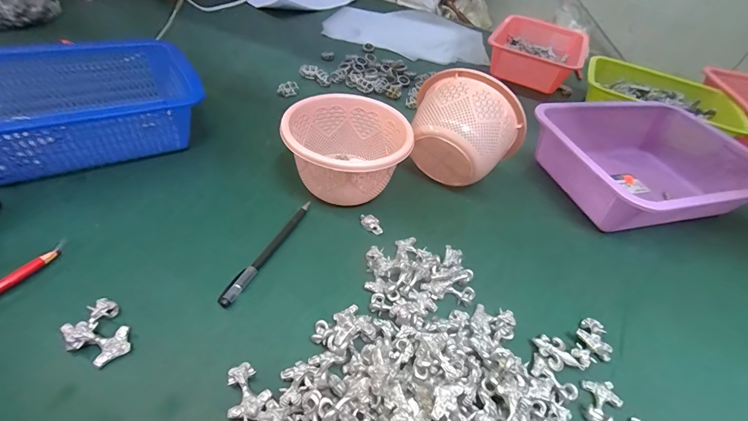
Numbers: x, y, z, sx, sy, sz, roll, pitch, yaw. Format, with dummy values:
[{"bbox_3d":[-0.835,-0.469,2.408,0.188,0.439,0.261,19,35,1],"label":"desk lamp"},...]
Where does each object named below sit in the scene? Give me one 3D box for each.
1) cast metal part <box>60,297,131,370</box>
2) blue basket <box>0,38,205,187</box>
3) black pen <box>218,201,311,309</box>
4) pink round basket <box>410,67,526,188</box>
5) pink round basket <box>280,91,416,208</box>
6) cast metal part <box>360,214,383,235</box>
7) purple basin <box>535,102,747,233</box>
[{"bbox_3d":[-0.217,0.096,0.275,0.036,0.025,0.050,-31,58,-33],"label":"cast metal part"},{"bbox_3d":[-0.353,-0.120,0.428,0.256,0.122,0.191,-22,53,-30],"label":"blue basket"},{"bbox_3d":[-0.108,0.037,0.364,0.012,0.013,0.147,21,46,11],"label":"black pen"},{"bbox_3d":[0.110,-0.093,0.453,0.146,0.135,0.082,24,45,12],"label":"pink round basket"},{"bbox_3d":[-0.031,-0.072,0.433,0.138,0.083,0.136,5,45,-5],"label":"pink round basket"},{"bbox_3d":[-0.003,0.015,0.410,0.031,0.010,0.017,34,50,22],"label":"cast metal part"},{"bbox_3d":[0.394,-0.065,0.504,0.287,0.070,0.212,-5,47,-15],"label":"purple basin"}]

